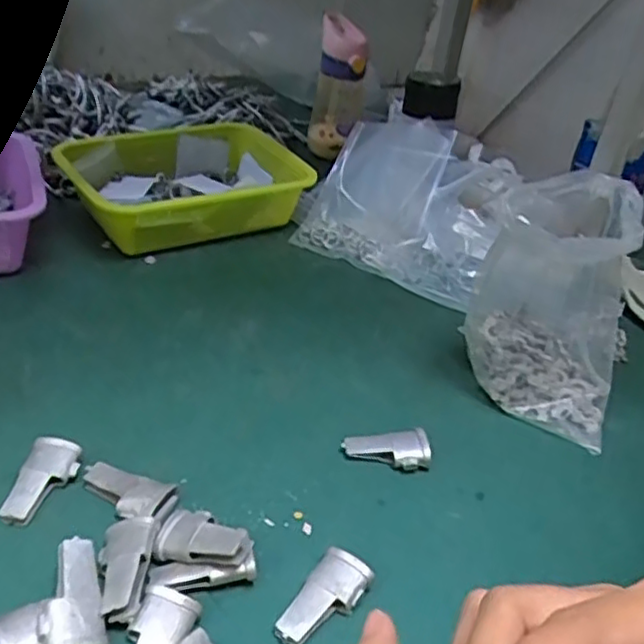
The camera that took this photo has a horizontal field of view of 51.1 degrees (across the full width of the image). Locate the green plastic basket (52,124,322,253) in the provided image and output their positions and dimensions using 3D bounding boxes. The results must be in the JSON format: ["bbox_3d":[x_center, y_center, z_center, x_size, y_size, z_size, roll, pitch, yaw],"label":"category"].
[{"bbox_3d":[-0.167,-0.164,0.814,0.267,0.082,0.190,-14,39,-29],"label":"green plastic basket"}]

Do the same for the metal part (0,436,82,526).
[{"bbox_3d":[-0.189,0.107,0.457,0.034,0.021,0.062,8,34,1],"label":"metal part"}]

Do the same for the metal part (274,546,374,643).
[{"bbox_3d":[0.002,0.168,0.403,0.032,0.022,0.063,24,37,23],"label":"metal part"}]

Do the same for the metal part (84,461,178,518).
[{"bbox_3d":[-0.133,0.114,0.460,0.066,0.021,0.038,19,35,17],"label":"metal part"}]

